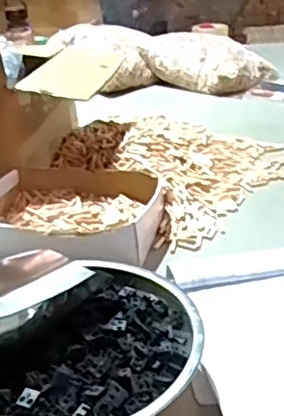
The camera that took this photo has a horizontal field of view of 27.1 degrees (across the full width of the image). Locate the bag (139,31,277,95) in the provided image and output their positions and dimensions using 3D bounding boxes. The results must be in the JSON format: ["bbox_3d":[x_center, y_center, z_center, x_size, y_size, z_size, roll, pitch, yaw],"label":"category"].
[{"bbox_3d":[0.164,-0.375,1.501,0.302,0.109,0.157,14,32,31],"label":"bag"}]

